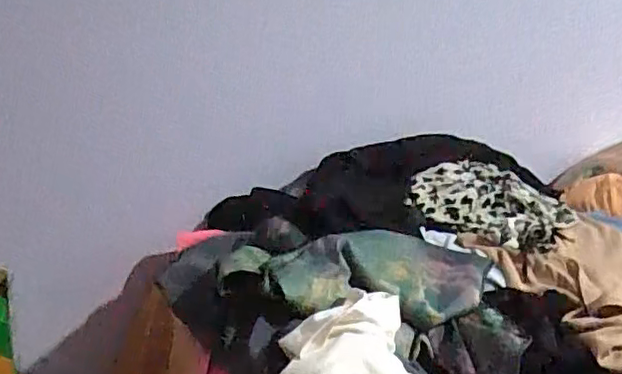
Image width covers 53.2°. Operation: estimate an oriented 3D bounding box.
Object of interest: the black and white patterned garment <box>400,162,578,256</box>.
[{"bbox_3d":[0.308,0.022,1.053,0.203,0.056,0.273,-14,26,-42],"label":"black and white patterned garment"}]

